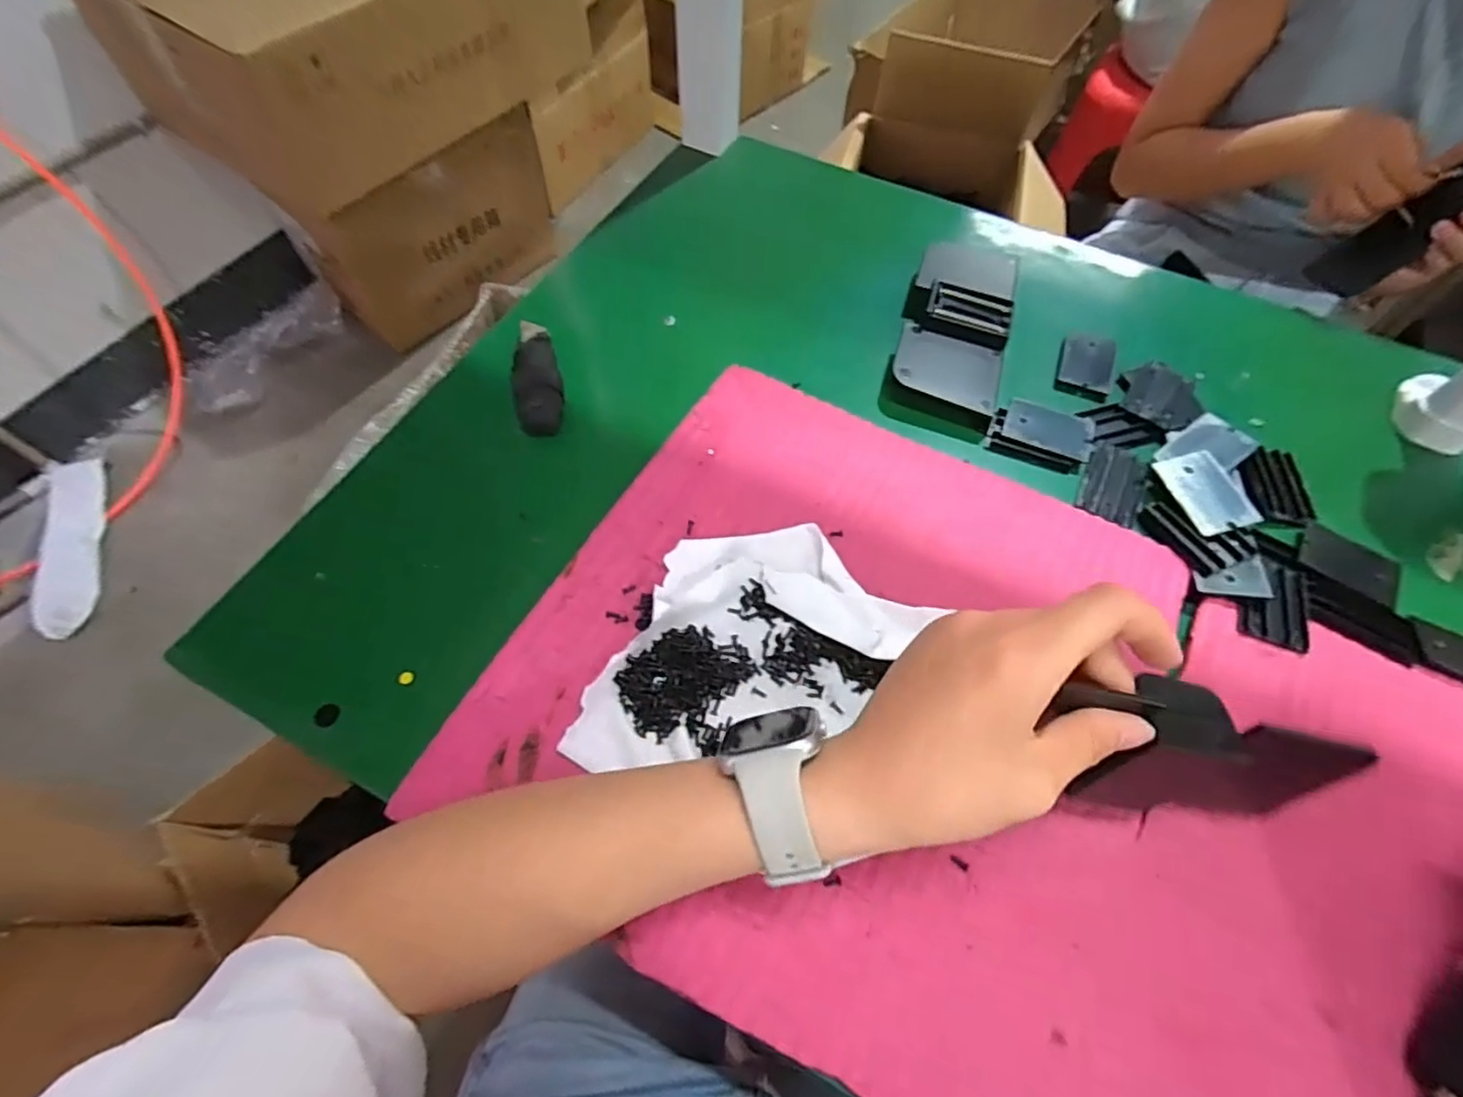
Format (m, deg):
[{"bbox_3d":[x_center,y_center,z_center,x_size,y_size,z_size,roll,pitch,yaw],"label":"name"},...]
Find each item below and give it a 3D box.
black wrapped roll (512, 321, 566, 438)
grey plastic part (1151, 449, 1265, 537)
[{"bbox_3d":[-0.133,-0.119,0.433,0.032,0.025,0.092,-13,63,-9],"label":"black wrapped roll"},{"bbox_3d":[0.290,-0.035,0.394,0.036,0.004,0.058,-17,58,6],"label":"grey plastic part"}]

